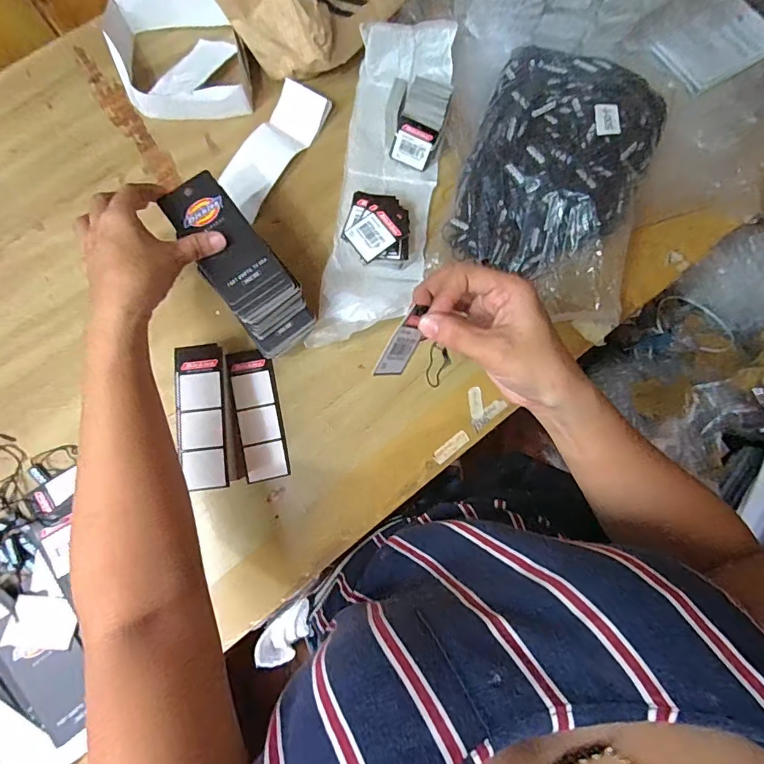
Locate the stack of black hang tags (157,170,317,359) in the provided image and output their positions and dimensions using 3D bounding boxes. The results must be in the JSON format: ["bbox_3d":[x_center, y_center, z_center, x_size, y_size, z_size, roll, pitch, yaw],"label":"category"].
[{"bbox_3d":[-0.116,-0.097,0.377,0.056,0.035,0.151,-34,96,-6],"label":"stack of black hang tags"}]

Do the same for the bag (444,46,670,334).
[{"bbox_3d":[0.161,-0.189,0.434,0.165,0.057,0.240,17,80,3],"label":"bag"}]

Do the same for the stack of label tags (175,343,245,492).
[{"bbox_3d":[-0.151,0.030,0.407,0.041,0.034,0.121,-9,79,-1],"label":"stack of label tags"}]

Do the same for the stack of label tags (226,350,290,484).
[{"bbox_3d":[-0.114,0.027,0.424,0.040,0.012,0.123,-14,80,-2],"label":"stack of label tags"}]

